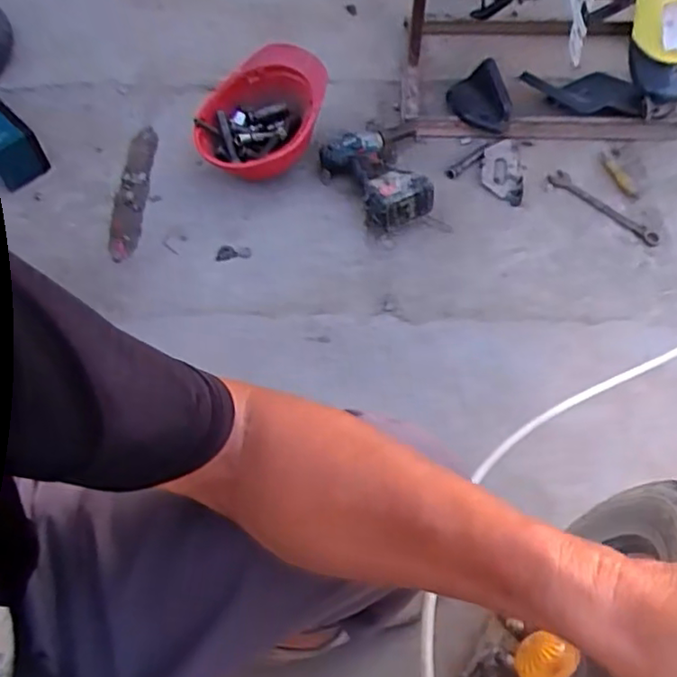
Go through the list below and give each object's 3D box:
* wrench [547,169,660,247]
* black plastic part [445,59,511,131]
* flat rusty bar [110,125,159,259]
[{"bbox_3d":[0.517,-0.257,1.234,0.041,0.014,0.239,-36,64,-20],"label":"wrench"},{"bbox_3d":[0.293,-0.504,1.320,0.109,0.070,0.161,-7,58,-3],"label":"black plastic part"},{"bbox_3d":[-0.420,-0.300,1.291,0.067,0.014,0.321,-2,62,5],"label":"flat rusty bar"}]

